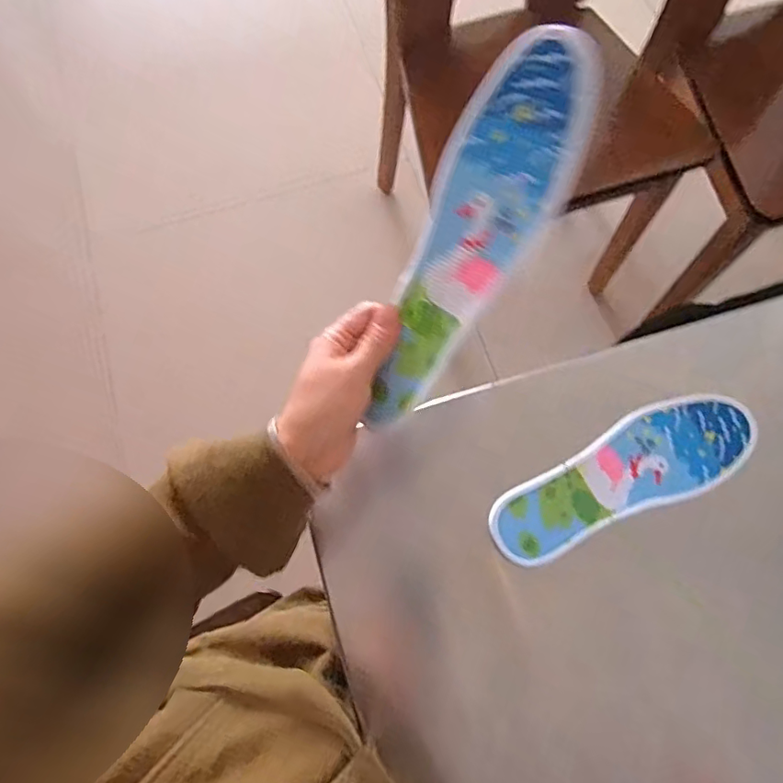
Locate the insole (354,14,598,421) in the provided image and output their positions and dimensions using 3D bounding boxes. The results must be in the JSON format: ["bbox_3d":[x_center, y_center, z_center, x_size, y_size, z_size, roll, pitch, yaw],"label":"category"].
[{"bbox_3d":[0.042,-0.083,0.317,0.077,0.012,0.231,35,111,30],"label":"insole"}]

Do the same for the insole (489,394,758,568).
[{"bbox_3d":[0.194,0.069,0.454,0.237,0.008,0.076,-26,74,-8],"label":"insole"}]

